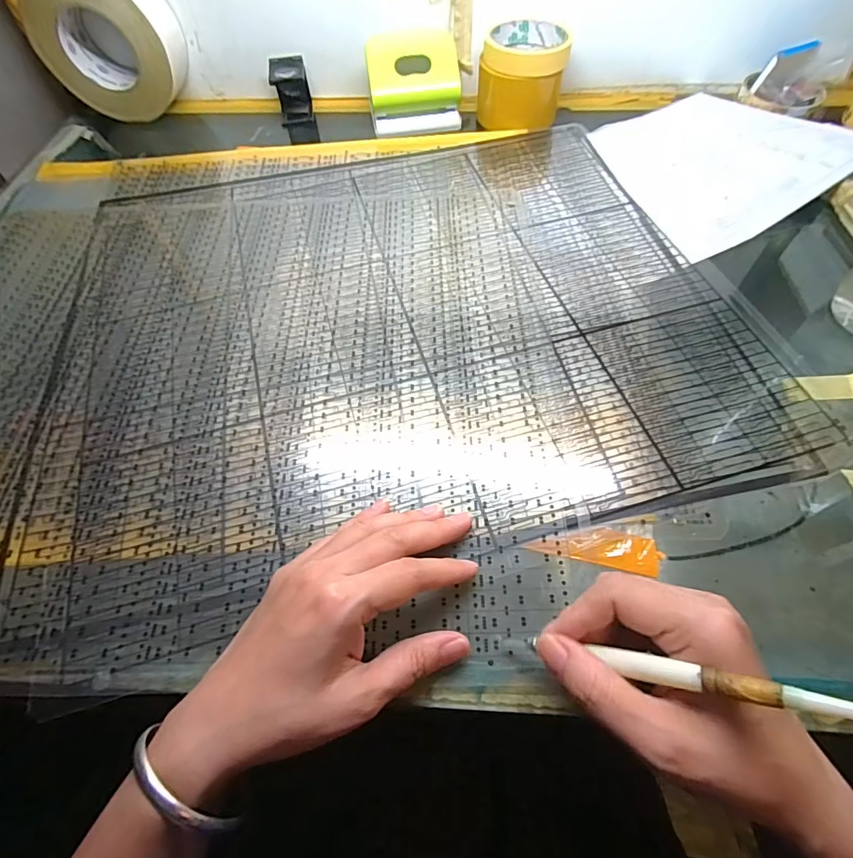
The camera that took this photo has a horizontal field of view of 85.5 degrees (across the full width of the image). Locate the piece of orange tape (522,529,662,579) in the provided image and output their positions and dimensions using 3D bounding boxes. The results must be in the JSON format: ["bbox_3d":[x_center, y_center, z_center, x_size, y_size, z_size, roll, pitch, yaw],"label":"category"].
[{"bbox_3d":[0.099,0.067,0.268,0.072,0.004,0.022,11,59,9],"label":"piece of orange tape"}]

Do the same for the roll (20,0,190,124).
[{"bbox_3d":[-0.354,-0.432,0.517,0.148,0.135,0.069,-1,58,2],"label":"roll"}]

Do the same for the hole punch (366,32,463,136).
[{"bbox_3d":[-0.014,-0.386,0.513,0.097,0.066,0.068,-8,58,-2],"label":"hole punch"}]

